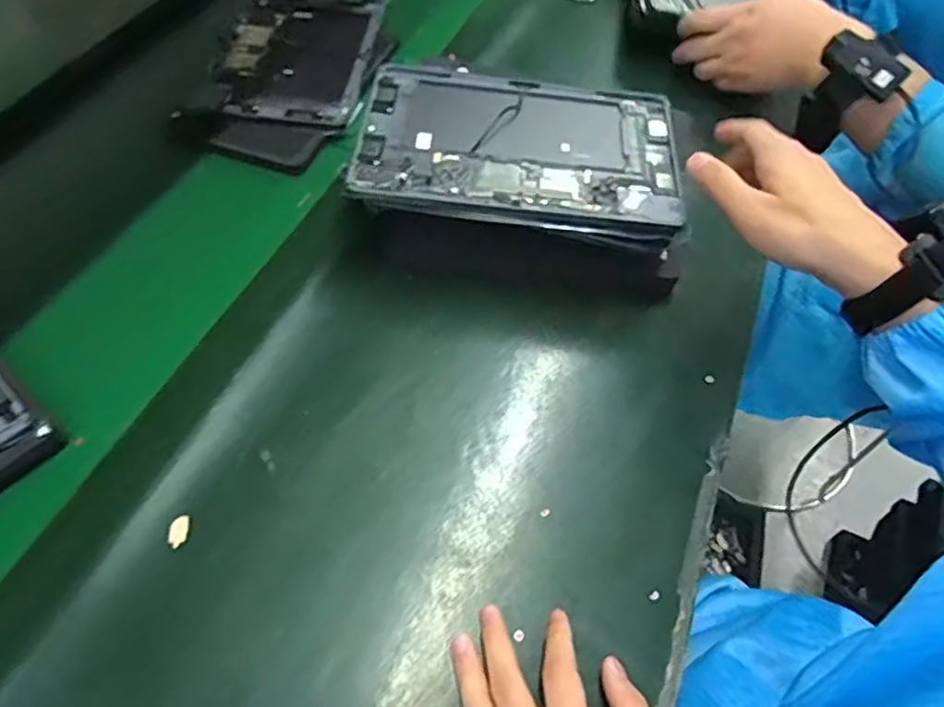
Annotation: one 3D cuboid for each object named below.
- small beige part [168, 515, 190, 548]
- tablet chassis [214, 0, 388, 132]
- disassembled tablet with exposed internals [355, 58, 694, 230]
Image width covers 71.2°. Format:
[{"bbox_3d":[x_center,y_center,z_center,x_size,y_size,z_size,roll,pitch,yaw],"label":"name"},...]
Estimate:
[{"bbox_3d":[-0.188,0.114,0.422,0.012,0.004,0.021,7,57,-14],"label":"small beige part"},{"bbox_3d":[-0.187,-0.327,0.712,0.155,0.013,0.237,6,54,1],"label":"tablet chassis"},{"bbox_3d":[0.039,-0.174,0.542,0.251,0.015,0.170,5,54,1],"label":"disassembled tablet with exposed internals"}]

